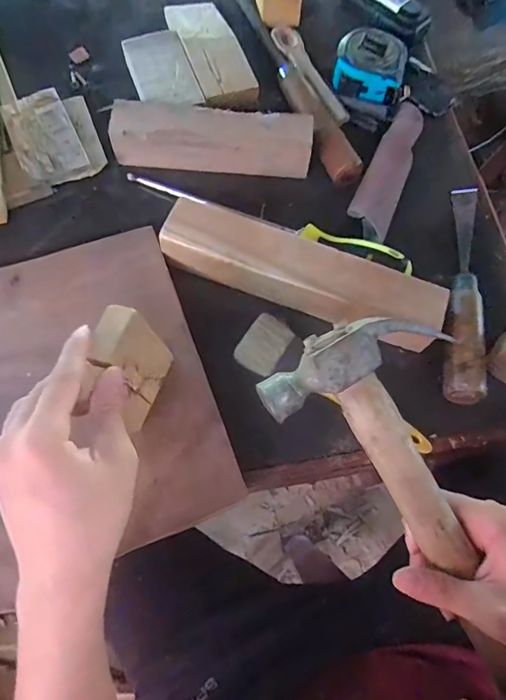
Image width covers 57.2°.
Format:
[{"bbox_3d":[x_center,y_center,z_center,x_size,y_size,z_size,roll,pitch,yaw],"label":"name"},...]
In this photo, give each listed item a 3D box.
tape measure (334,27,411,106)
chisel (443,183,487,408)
[{"bbox_3d":[0.126,-0.299,0.489,0.079,0.035,0.071,24,71,7],"label":"tape measure"},{"bbox_3d":[0.190,-0.061,0.421,0.031,0.024,0.224,9,70,1],"label":"chisel"}]

